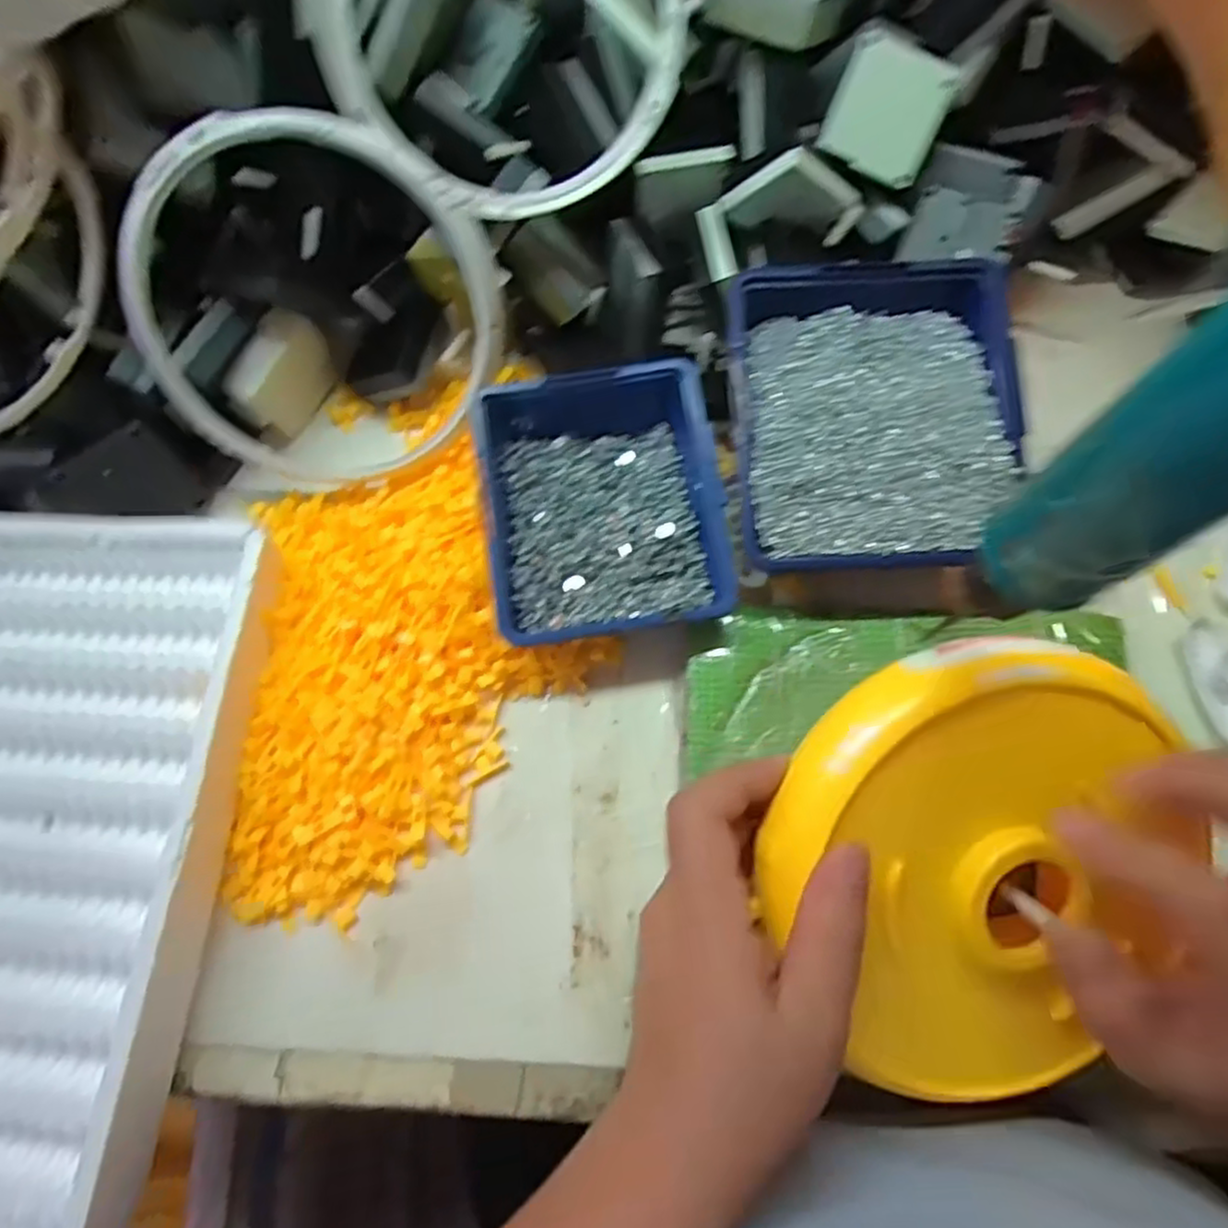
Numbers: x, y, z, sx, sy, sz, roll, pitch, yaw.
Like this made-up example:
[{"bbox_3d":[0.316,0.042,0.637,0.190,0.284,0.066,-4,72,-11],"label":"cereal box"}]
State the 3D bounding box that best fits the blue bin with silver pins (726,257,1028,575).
[{"bbox_3d":[0.135,-0.102,0.388,0.141,0.047,0.166,-3,72,1],"label":"blue bin with silver pins"}]

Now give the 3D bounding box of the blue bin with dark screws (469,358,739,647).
[{"bbox_3d":[-0.006,-0.060,0.383,0.119,0.042,0.143,-8,72,-1],"label":"blue bin with dark screws"}]

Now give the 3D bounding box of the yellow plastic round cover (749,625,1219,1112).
[{"bbox_3d":[0.140,0.091,0.276,0.157,0.040,0.157,-1,96,-7],"label":"yellow plastic round cover"}]

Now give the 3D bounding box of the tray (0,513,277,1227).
[{"bbox_3d":[-0.319,0.111,0.337,0.261,0.035,0.349,3,72,3],"label":"tray"}]

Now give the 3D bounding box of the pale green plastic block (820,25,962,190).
[{"bbox_3d":[0.147,-0.270,0.388,0.058,0.004,0.061,21,115,-2],"label":"pale green plastic block"}]

